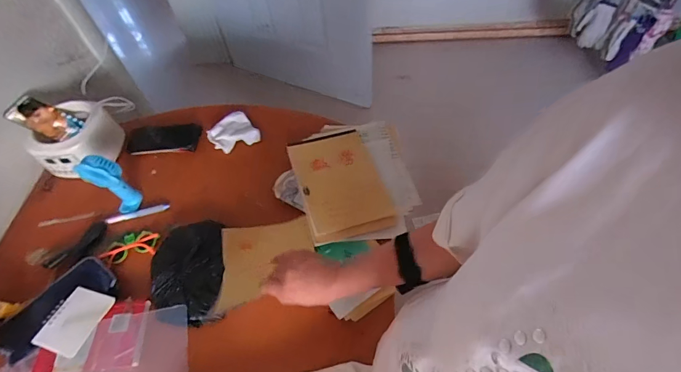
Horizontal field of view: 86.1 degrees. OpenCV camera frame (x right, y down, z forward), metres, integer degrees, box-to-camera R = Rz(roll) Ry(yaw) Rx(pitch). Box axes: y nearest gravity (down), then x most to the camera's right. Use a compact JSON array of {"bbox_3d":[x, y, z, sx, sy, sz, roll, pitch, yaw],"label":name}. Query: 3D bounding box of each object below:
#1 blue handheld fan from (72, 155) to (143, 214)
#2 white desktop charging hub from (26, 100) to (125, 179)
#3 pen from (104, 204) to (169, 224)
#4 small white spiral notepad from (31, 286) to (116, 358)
[{"bbox_3d":[-0.455,-0.004,0.729,0.048,0.140,0.052,22,60,18],"label":"blue handheld fan"},{"bbox_3d":[-0.587,-0.106,0.810,0.167,0.088,0.134,-15,56,-6],"label":"white desktop charging hub"},{"bbox_3d":[-0.430,0.059,0.774,0.129,0.010,0.012,-16,56,-7],"label":"pen"},{"bbox_3d":[-0.446,0.225,0.613,0.077,0.006,0.103,19,56,3],"label":"small white spiral notepad"}]

